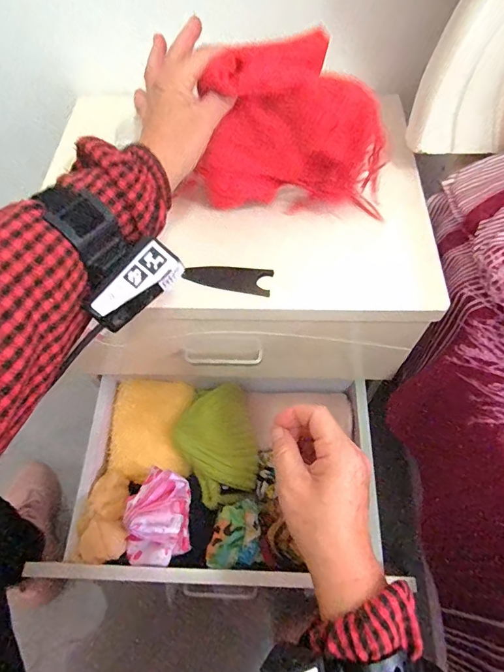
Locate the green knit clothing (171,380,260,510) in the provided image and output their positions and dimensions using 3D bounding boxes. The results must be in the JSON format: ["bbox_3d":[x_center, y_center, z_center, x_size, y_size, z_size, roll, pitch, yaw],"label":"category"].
[{"bbox_3d":[-0.052,0.156,0.619,0.114,0.040,0.177,-15,61,-6],"label":"green knit clothing"}]

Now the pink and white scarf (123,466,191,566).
[{"bbox_3d":[-0.122,0.231,0.530,0.077,0.048,0.106,-5,60,-1],"label":"pink and white scarf"}]

